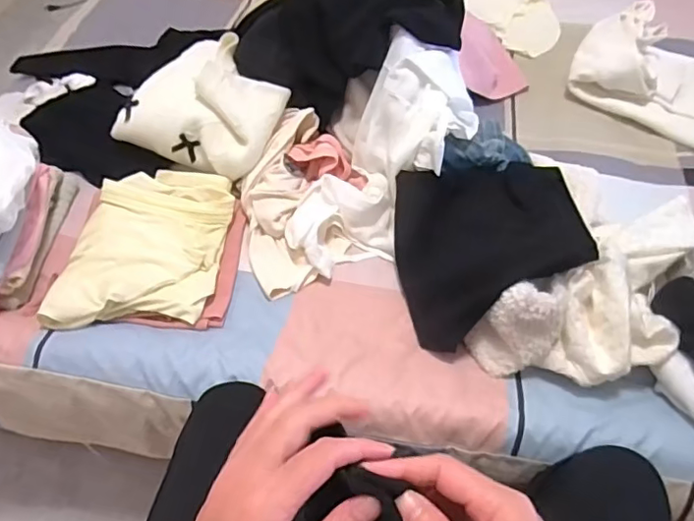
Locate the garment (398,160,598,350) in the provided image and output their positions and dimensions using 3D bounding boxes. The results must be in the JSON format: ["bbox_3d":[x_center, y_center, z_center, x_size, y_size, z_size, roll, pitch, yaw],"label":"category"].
[{"bbox_3d":[0.206,-0.039,0.797,0.257,0.131,0.259,-10,54,-8],"label":"garment"}]

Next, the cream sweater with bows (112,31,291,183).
[{"bbox_3d":[-0.232,-0.273,0.929,0.252,0.085,0.238,17,78,11],"label":"cream sweater with bows"}]

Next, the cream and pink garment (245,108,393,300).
[{"bbox_3d":[-0.056,-0.105,0.887,0.225,0.078,0.280,-15,55,-11],"label":"cream and pink garment"}]

